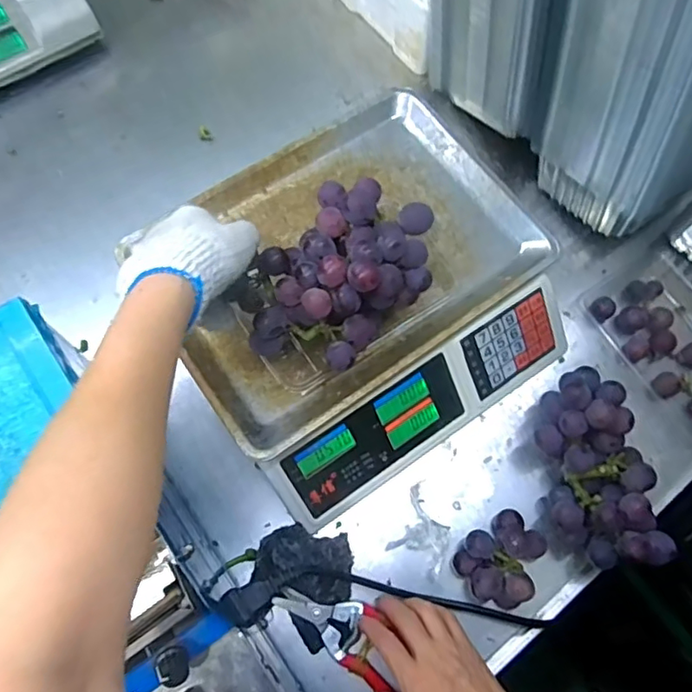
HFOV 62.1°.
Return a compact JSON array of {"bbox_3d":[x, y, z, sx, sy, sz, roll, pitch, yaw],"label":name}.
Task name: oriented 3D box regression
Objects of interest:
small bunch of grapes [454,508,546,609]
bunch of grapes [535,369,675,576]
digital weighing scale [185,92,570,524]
[{"bbox_3d":[0.141,0.192,0.524,0.071,0.044,0.087,28,71,9],"label":"small bunch of grapes"},{"bbox_3d":[0.233,0.111,0.534,0.105,0.079,0.172,-4,71,-1],"label":"bunch of grapes"},{"bbox_3d":[0.012,-0.042,0.566,0.333,0.118,0.305,-33,74,-13],"label":"digital weighing scale"}]

